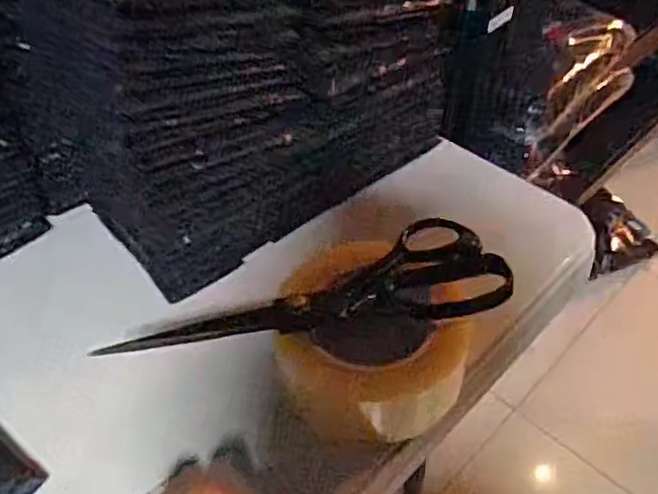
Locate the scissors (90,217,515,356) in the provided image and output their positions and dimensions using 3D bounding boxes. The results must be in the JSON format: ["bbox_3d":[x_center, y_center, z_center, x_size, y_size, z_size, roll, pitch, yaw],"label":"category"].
[{"bbox_3d":[-0.008,0.023,0.397,0.233,0.011,0.077,-8,47,-7],"label":"scissors"}]

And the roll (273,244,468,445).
[{"bbox_3d":[0.028,0.054,0.401,0.112,0.054,0.115,-1,46,1],"label":"roll"}]

